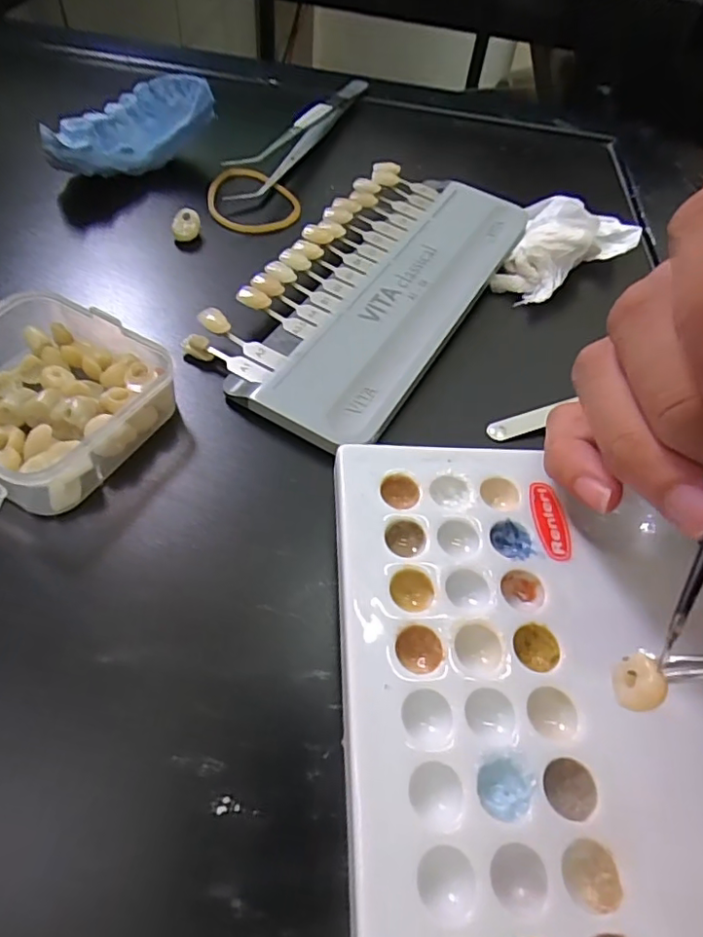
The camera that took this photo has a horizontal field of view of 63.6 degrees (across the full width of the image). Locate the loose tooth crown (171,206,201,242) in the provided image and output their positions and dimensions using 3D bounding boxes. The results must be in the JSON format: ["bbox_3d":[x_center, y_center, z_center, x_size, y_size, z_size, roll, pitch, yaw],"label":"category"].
[{"bbox_3d":[-0.063,-0.093,0.216,0.010,0.009,0.007,-4,55,-10],"label":"loose tooth crown"}]

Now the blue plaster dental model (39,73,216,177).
[{"bbox_3d":[-0.091,-0.138,0.232,0.069,0.028,0.022,-32,63,-26],"label":"blue plaster dental model"}]

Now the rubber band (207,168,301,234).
[{"bbox_3d":[-0.042,-0.115,0.242,0.037,0.005,0.048,-2,54,-9],"label":"rubber band"}]

